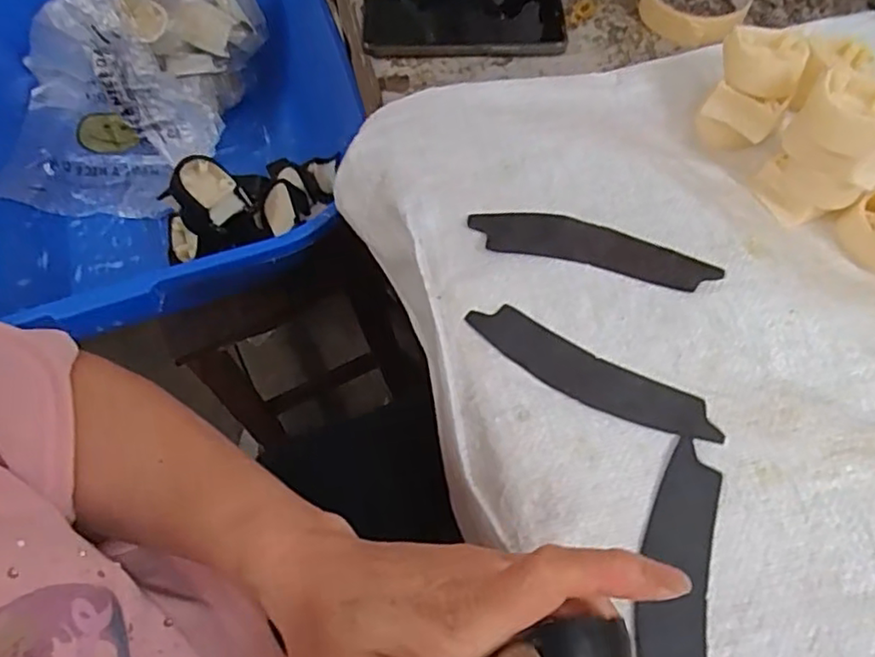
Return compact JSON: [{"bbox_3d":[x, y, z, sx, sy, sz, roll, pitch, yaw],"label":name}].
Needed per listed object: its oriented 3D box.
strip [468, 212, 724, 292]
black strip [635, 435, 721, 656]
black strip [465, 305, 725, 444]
[{"bbox_3d":[0.097,-0.052,0.401,0.152,0.005,0.034,14,64,9],"label":"strip"},{"bbox_3d":[0.122,0.125,0.320,0.035,0.004,0.138,11,62,8],"label":"black strip"},{"bbox_3d":[0.088,0.026,0.372,0.151,0.004,0.035,25,65,15],"label":"black strip"}]

